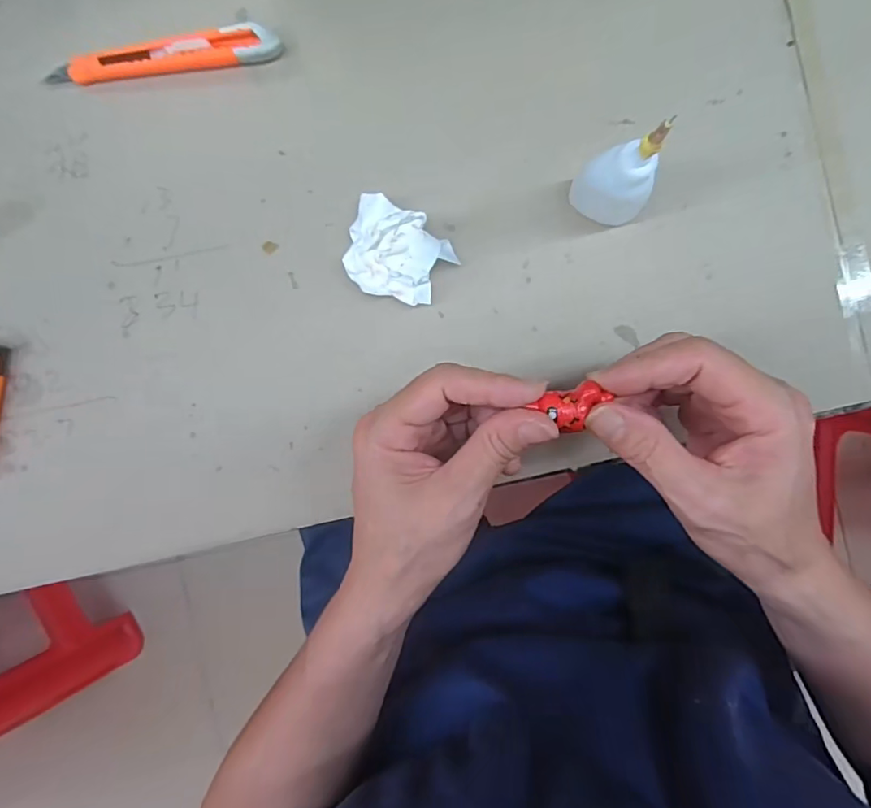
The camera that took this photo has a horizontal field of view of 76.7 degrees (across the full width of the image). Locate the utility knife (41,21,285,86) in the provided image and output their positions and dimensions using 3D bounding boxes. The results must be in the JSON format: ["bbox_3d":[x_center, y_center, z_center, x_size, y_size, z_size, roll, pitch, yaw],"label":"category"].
[{"bbox_3d":[-0.152,-0.192,0.306,0.135,0.013,0.018,-4,92,4],"label":"utility knife"}]

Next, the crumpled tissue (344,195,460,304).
[{"bbox_3d":[-0.022,-0.079,0.288,0.056,0.027,0.045,30,94,3],"label":"crumpled tissue"}]

